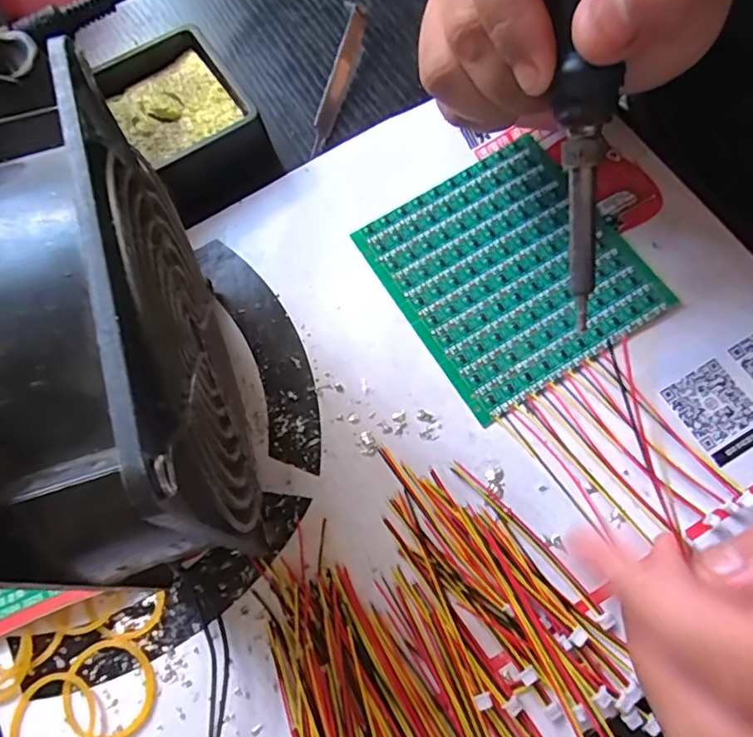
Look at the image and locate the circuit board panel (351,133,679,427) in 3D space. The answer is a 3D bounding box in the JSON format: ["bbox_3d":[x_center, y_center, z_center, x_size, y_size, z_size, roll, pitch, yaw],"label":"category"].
[{"bbox_3d":[0.055,-0.042,0.236,0.092,0.004,0.098,-31,72,-8],"label":"circuit board panel"}]

